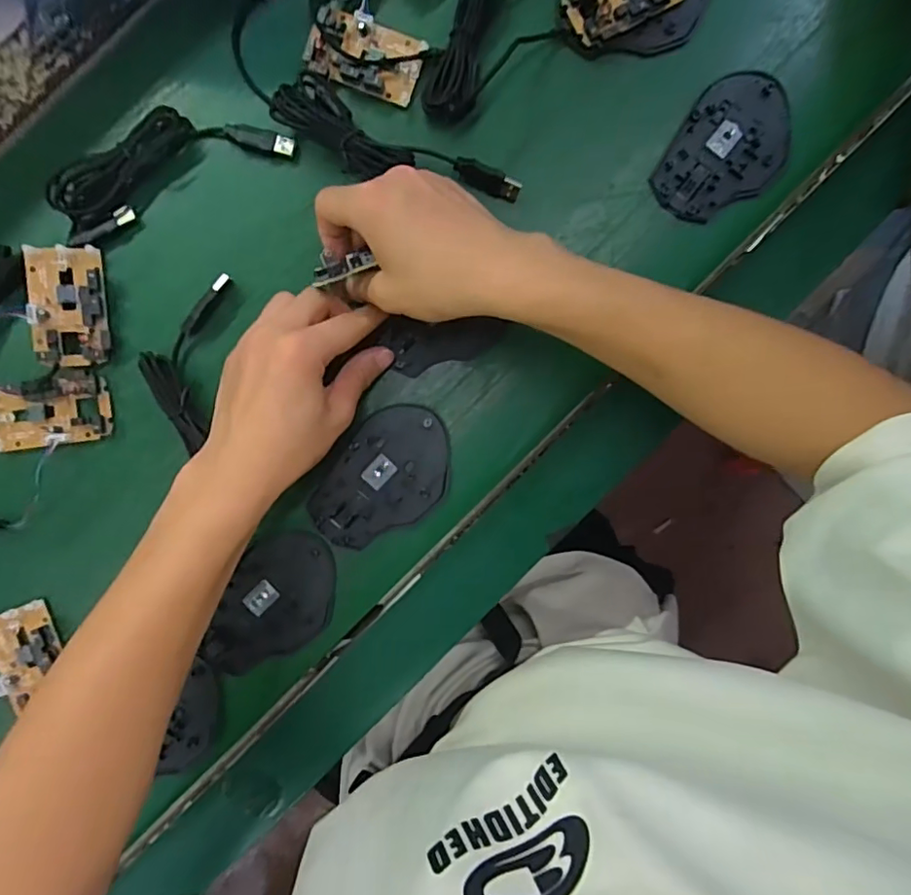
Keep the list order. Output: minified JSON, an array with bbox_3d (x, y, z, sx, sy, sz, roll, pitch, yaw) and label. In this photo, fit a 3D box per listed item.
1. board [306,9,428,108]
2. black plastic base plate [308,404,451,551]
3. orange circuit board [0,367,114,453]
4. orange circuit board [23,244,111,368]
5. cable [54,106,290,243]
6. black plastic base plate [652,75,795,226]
[{"bbox_3d":[-0.060,-0.266,0.375,0.073,0.012,0.045,22,90,-1],"label":"board"},{"bbox_3d":[-0.050,0.022,0.385,0.073,0.005,0.109,39,90,-1],"label":"black plastic base plate"},{"bbox_3d":[-0.277,-0.025,0.370,0.080,0.017,0.047,-8,91,-1],"label":"orange circuit board"},{"bbox_3d":[-0.258,-0.094,0.369,0.045,0.014,0.078,-5,89,-16],"label":"orange circuit board"},{"bbox_3d":[-0.193,-0.191,0.372,0.156,0.022,0.050,-26,91,-1],"label":"cable"},{"bbox_3d":[0.190,-0.206,0.384,0.070,0.006,0.114,32,90,-1],"label":"black plastic base plate"}]

